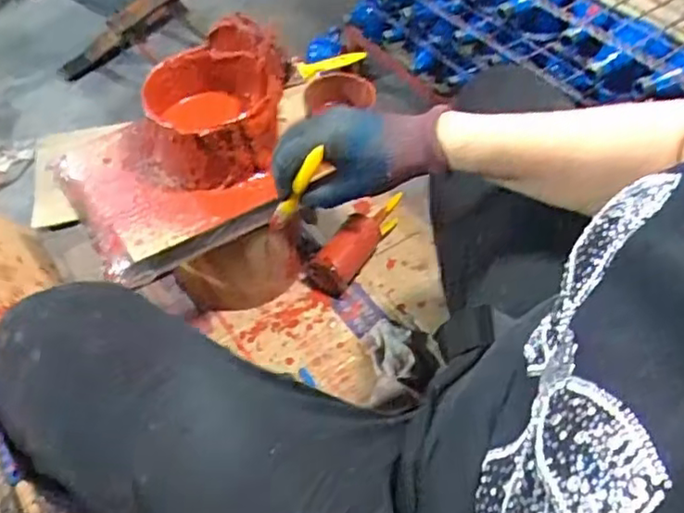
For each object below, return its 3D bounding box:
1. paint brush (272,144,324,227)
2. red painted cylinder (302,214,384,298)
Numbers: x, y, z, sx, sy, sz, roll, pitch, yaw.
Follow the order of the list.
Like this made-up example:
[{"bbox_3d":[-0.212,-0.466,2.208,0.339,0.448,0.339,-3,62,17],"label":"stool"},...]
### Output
[{"bbox_3d":[-0.041,-0.054,0.553,0.014,0.127,0.013,41,57,0],"label":"paint brush"},{"bbox_3d":[0.002,-0.008,1.033,0.070,0.068,0.144,29,55,21],"label":"red painted cylinder"}]

